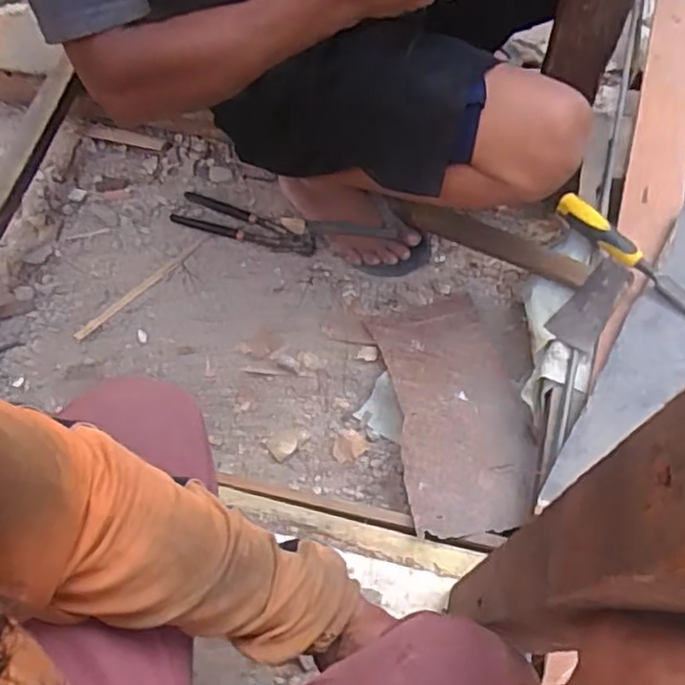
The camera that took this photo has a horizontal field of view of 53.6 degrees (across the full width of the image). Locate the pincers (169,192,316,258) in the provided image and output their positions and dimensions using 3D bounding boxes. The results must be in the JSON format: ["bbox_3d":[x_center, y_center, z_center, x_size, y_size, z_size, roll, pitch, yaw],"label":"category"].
[{"bbox_3d":[-0.142,-0.174,1.004,0.217,0.013,0.054,16,66,11],"label":"pincers"}]

